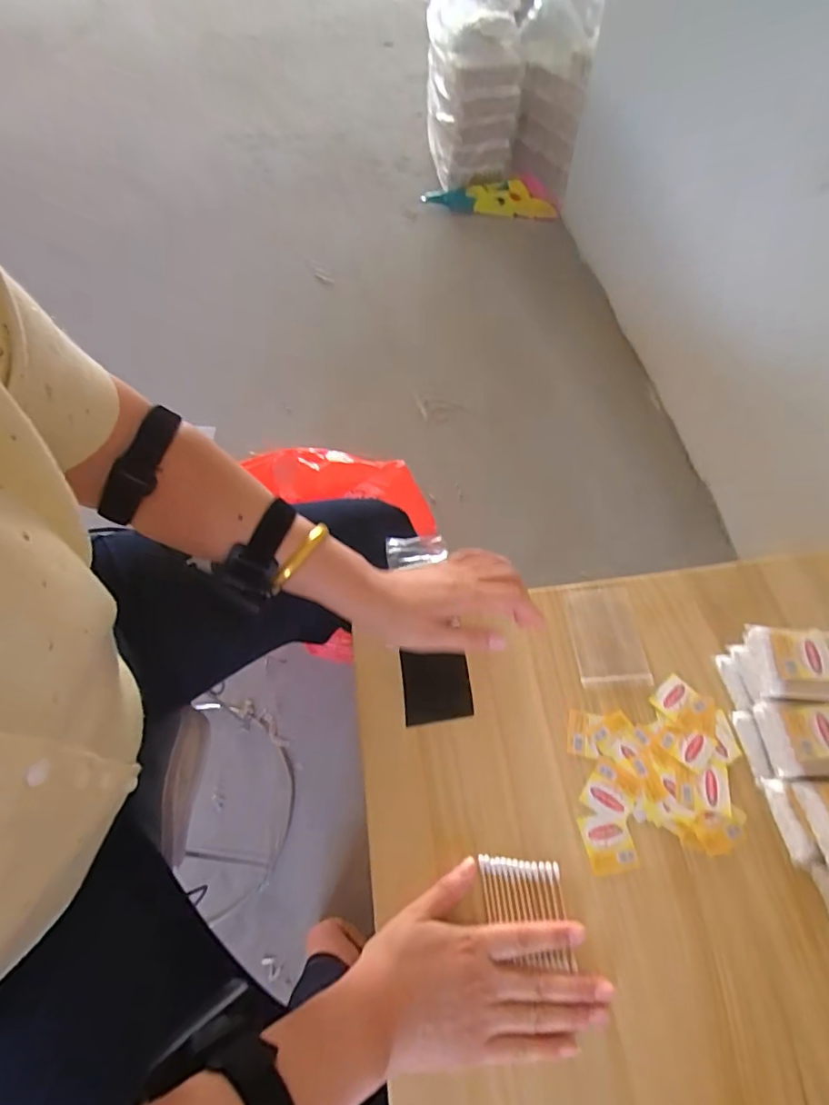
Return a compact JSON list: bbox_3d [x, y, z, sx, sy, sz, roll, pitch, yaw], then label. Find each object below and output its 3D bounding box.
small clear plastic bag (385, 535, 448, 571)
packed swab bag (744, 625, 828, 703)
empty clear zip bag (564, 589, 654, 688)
[{"bbox_3d":[0.001,-0.003,0.581,0.063,0.006,0.035,-3,59,3],"label":"small clear plastic bag"},{"bbox_3d":[0.329,0.092,0.454,0.079,0.025,0.063,6,60,5],"label":"packed swab bag"},{"bbox_3d":[0.189,0.082,0.539,0.066,0.005,0.101,-4,59,3],"label":"empty clear zip bag"}]

